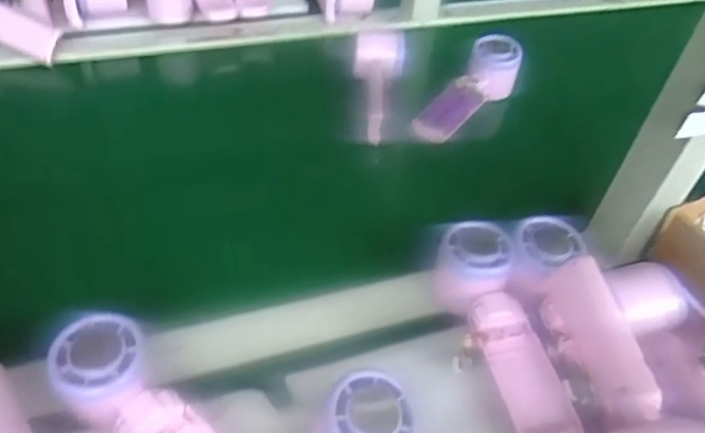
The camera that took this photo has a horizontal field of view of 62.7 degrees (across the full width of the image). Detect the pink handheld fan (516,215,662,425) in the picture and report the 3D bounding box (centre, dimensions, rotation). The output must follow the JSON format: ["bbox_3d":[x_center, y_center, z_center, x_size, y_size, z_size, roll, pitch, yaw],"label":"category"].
[{"bbox_3d":[0.160,0.064,0.408,0.058,0.047,0.162,-2,47,-7],"label":"pink handheld fan"}]

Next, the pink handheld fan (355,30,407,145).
[{"bbox_3d":[0.027,-0.145,0.632,0.057,0.048,0.140,6,47,0],"label":"pink handheld fan"}]

